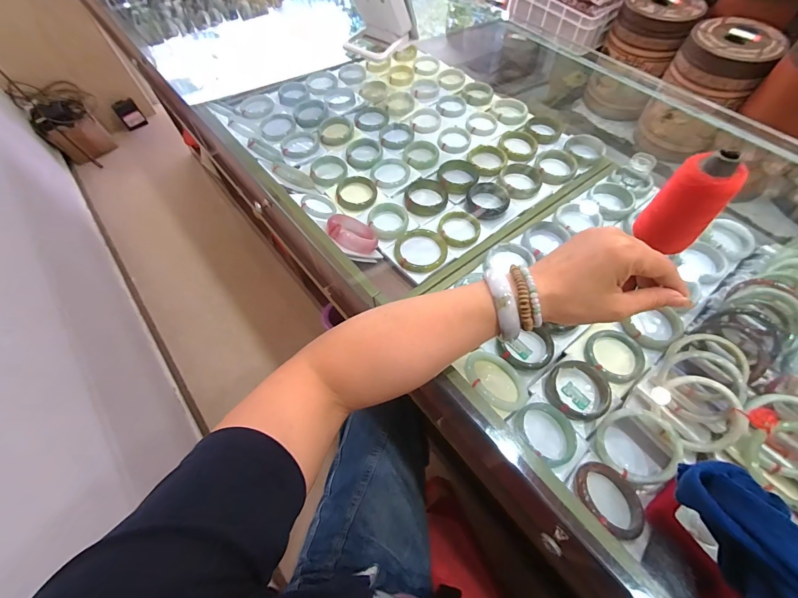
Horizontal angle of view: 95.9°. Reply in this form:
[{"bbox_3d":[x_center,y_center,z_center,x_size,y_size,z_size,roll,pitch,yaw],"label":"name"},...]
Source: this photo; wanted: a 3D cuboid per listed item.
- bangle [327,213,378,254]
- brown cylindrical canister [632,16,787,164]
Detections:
[{"bbox_3d":[-0.064,-0.097,0.515,0.076,0.018,0.068,17,41,-28],"label":"bangle"},{"bbox_3d":[1.161,-0.797,1.398,0.284,0.424,0.266,-1,61,2],"label":"brown cylindrical canister"}]

